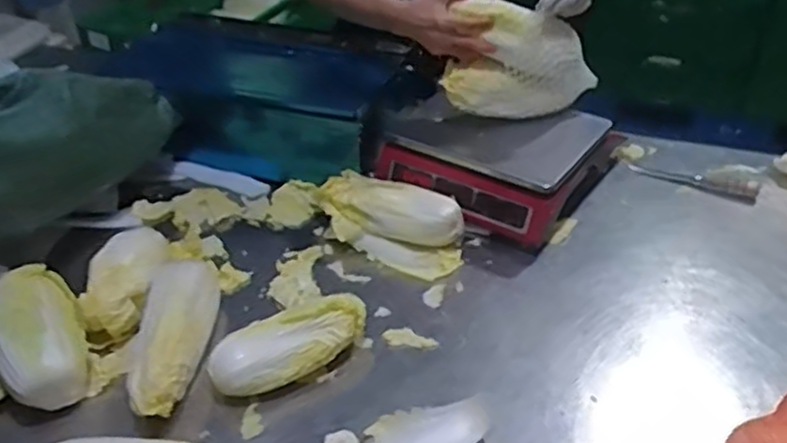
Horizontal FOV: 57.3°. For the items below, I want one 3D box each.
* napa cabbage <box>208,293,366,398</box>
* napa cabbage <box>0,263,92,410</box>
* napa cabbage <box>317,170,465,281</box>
[{"bbox_3d":[-0.127,0.154,0.890,0.197,0.066,0.088,-17,39,-17],"label":"napa cabbage"},{"bbox_3d":[-0.433,0.138,0.877,0.101,0.088,0.168,-20,40,-21],"label":"napa cabbage"},{"bbox_3d":[-0.005,0.006,1.071,0.220,0.082,0.112,19,42,26],"label":"napa cabbage"}]

